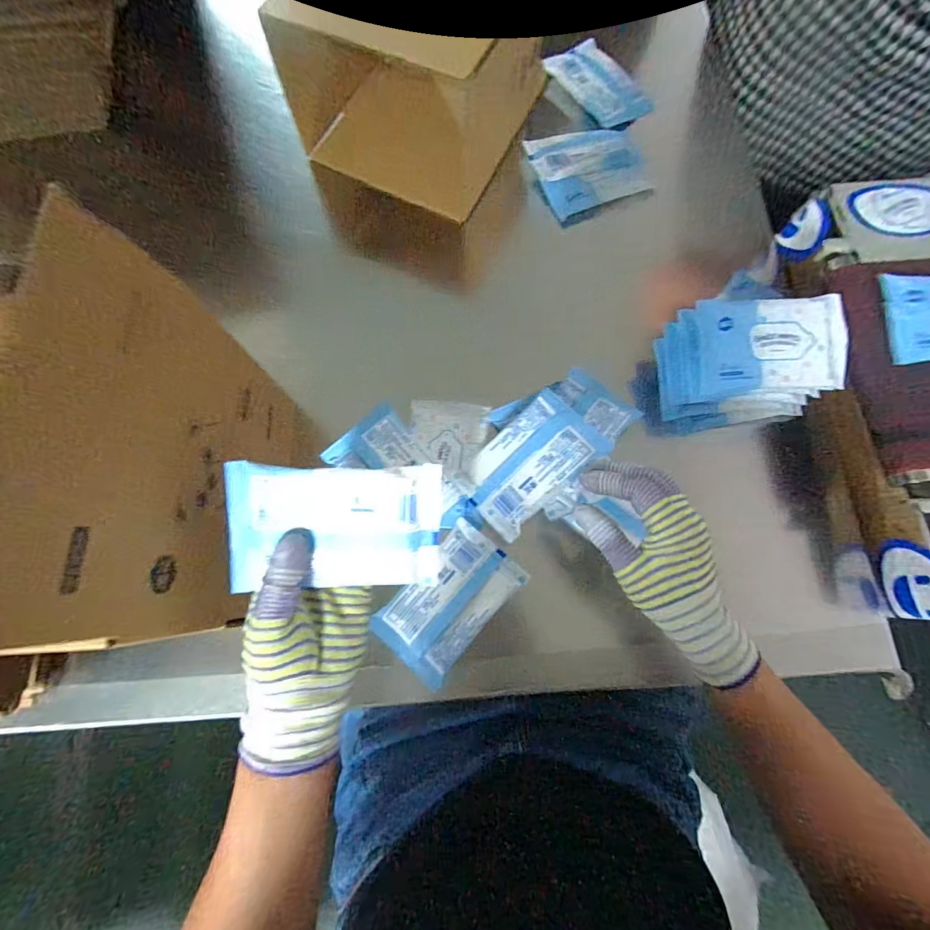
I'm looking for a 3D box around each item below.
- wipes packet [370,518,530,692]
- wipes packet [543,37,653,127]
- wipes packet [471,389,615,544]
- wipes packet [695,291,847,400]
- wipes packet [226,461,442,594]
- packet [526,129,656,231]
[{"bbox_3d":[-0.015,0.126,0.401,0.079,0.012,0.132,41,79,10],"label":"wipes packet"},{"bbox_3d":[0.179,-0.514,0.586,0.081,0.022,0.135,-34,78,-8],"label":"wipes packet"},{"bbox_3d":[0.063,-0.003,0.412,0.135,0.032,0.082,-44,80,-10],"label":"wipes packet"},{"bbox_3d":[0.279,-0.108,0.394,0.126,0.020,0.086,-2,92,-1],"label":"wipes packet"},{"bbox_3d":[-0.083,0.042,0.287,0.133,0.007,0.084,1,105,-8],"label":"wipes packet"},{"bbox_3d":[0.151,-0.373,0.536,0.133,0.023,0.120,-23,77,-6],"label":"packet"}]

